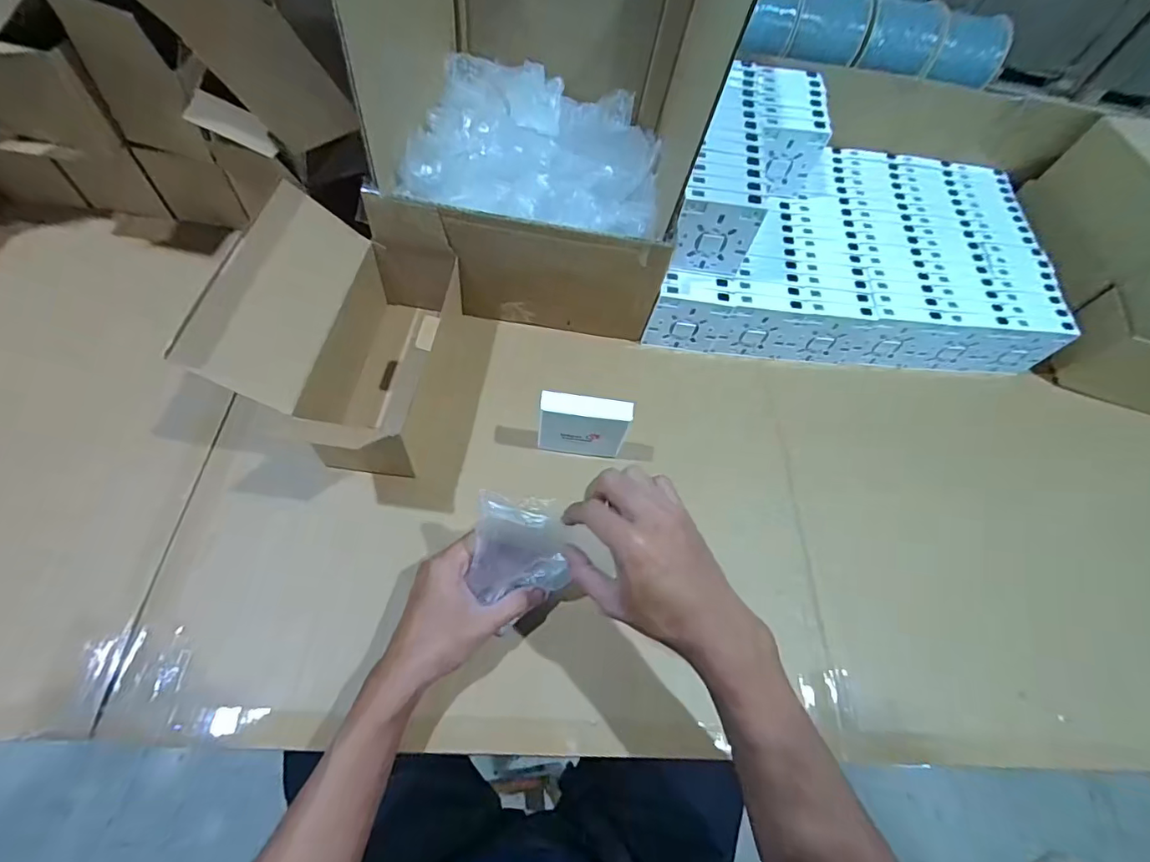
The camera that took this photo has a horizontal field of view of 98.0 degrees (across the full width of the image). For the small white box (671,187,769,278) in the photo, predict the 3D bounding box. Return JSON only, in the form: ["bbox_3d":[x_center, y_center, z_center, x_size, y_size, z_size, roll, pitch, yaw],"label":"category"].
[{"bbox_3d":[0.149,-0.210,0.539,0.083,0.092,0.022,3,58,-3],"label":"small white box"}]

